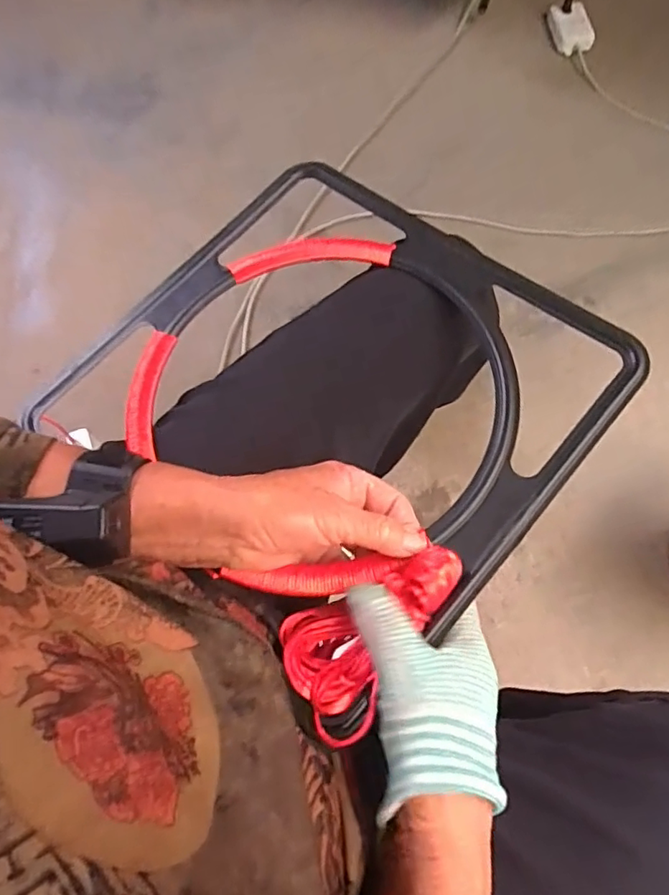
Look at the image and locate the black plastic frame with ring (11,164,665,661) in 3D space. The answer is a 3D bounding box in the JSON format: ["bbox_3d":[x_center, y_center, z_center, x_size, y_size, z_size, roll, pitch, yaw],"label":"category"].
[{"bbox_3d":[-0.003,-0.049,0.398,0.331,0.018,0.291,37,76,21],"label":"black plastic frame with ring"}]

